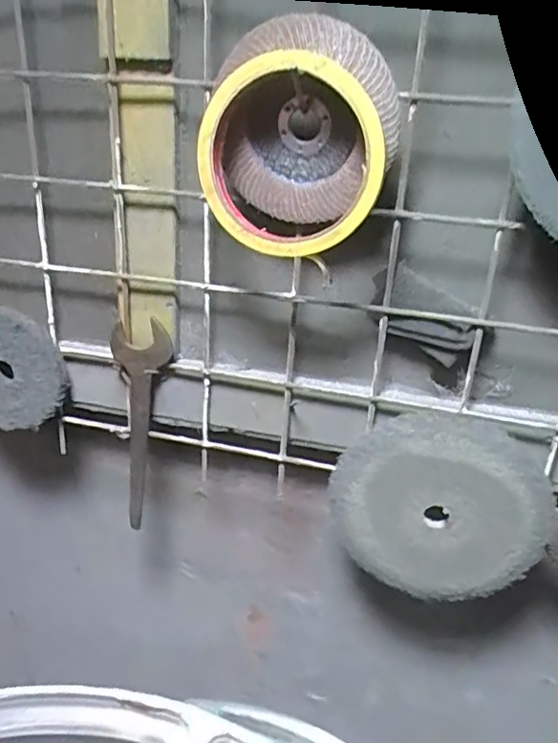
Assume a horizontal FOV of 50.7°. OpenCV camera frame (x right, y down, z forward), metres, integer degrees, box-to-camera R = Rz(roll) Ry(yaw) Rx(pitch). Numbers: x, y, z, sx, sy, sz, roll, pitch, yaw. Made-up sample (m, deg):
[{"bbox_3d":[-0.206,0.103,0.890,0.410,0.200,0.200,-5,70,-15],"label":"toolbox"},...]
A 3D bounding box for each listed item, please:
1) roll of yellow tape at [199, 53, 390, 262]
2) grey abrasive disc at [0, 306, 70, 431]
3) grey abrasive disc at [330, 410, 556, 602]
[{"bbox_3d":[0.005,-0.102,0.281,0.087,0.088,0.022,6,22,5],"label":"roll of yellow tape"},{"bbox_3d":[-0.185,-0.001,0.402,0.086,0.083,0.012,9,22,14],"label":"grey abrasive disc"},{"bbox_3d":[0.097,0.084,0.360,0.124,0.122,0.011,8,22,10],"label":"grey abrasive disc"}]

